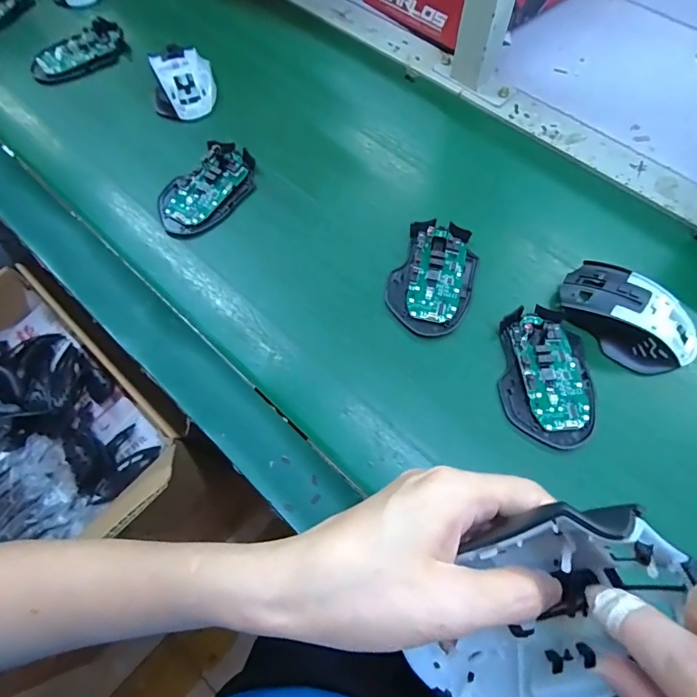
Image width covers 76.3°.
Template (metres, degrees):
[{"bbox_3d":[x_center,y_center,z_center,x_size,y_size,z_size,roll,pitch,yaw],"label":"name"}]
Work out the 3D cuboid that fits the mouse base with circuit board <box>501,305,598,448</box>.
[{"bbox_3d":[0.161,0.019,0.358,0.070,0.014,0.112,6,66,4],"label":"mouse base with circuit board"}]

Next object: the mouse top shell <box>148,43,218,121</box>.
[{"bbox_3d":[-0.187,-0.301,0.505,0.075,0.045,0.081,-18,67,-7],"label":"mouse top shell"}]

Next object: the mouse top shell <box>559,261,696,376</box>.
[{"bbox_3d":[0.236,-0.029,0.371,0.068,0.034,0.117,-41,71,-15],"label":"mouse top shell"}]

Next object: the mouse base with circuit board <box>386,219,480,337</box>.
[{"bbox_3d":[0.078,-0.066,0.404,0.072,0.015,0.114,14,67,8],"label":"mouse base with circuit board"}]

